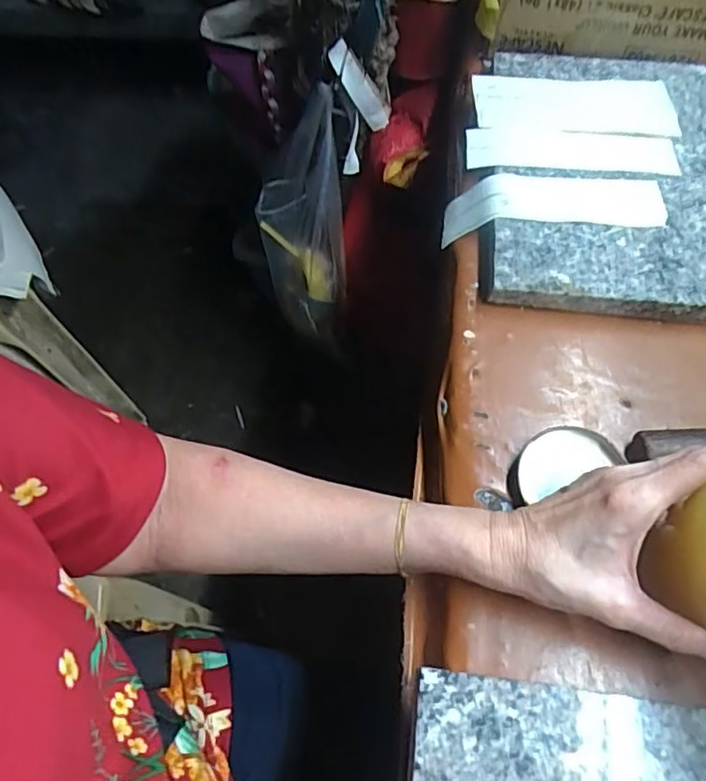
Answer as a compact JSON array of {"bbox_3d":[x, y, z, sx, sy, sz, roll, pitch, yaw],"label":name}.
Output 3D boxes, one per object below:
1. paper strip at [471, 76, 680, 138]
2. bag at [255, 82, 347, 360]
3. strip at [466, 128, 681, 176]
[{"bbox_3d":[0.201,-0.260,0.542,0.175,0.008,0.087,-1,58,0],"label":"paper strip"},{"bbox_3d":[-0.067,-0.199,0.808,0.111,0.349,0.131,-6,60,-3],"label":"bag"},{"bbox_3d":[0.188,-0.206,0.511,0.174,0.008,0.049,5,60,4],"label":"strip"}]

